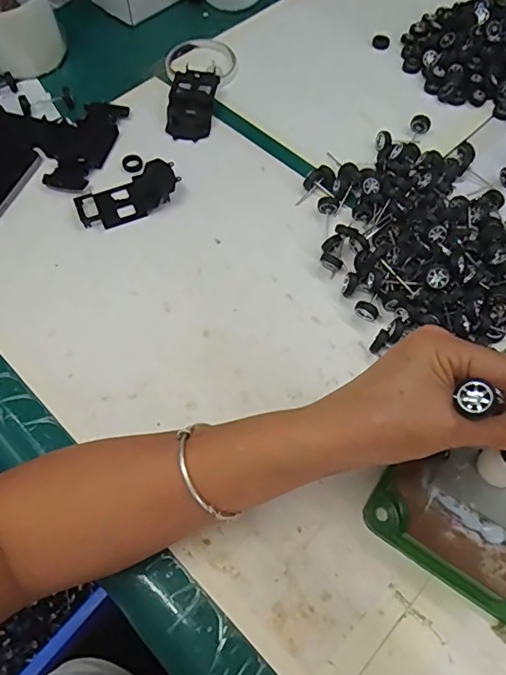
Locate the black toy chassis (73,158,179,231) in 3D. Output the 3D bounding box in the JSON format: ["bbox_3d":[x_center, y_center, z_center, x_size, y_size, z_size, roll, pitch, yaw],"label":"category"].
[{"bbox_3d":[-0.119,-0.136,0.474,0.095,0.021,0.049,-27,65,-13],"label":"black toy chassis"}]

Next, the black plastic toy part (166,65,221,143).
[{"bbox_3d":[-0.065,-0.251,0.534,0.047,0.017,0.095,6,62,3],"label":"black plastic toy part"}]

